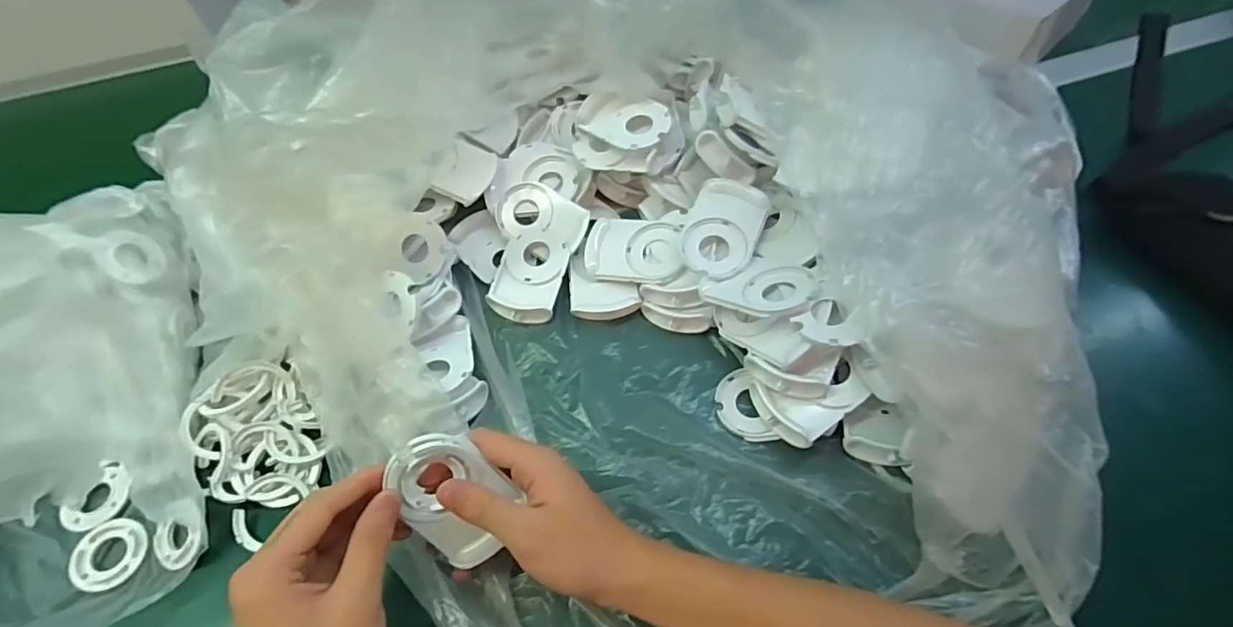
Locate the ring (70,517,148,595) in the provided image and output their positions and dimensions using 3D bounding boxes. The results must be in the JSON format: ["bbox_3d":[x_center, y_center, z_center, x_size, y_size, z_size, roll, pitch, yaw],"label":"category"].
[{"bbox_3d":[-0.343,0.163,0.368,0.045,0.007,0.044,-1,58,2],"label":"ring"}]

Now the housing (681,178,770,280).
[{"bbox_3d":[0.083,-0.067,0.428,0.058,0.027,0.077,18,60,14],"label":"housing"}]

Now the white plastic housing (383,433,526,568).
[{"bbox_3d":[-0.095,0.108,0.320,0.059,0.086,0.012,-39,23,-4],"label":"white plastic housing"}]

